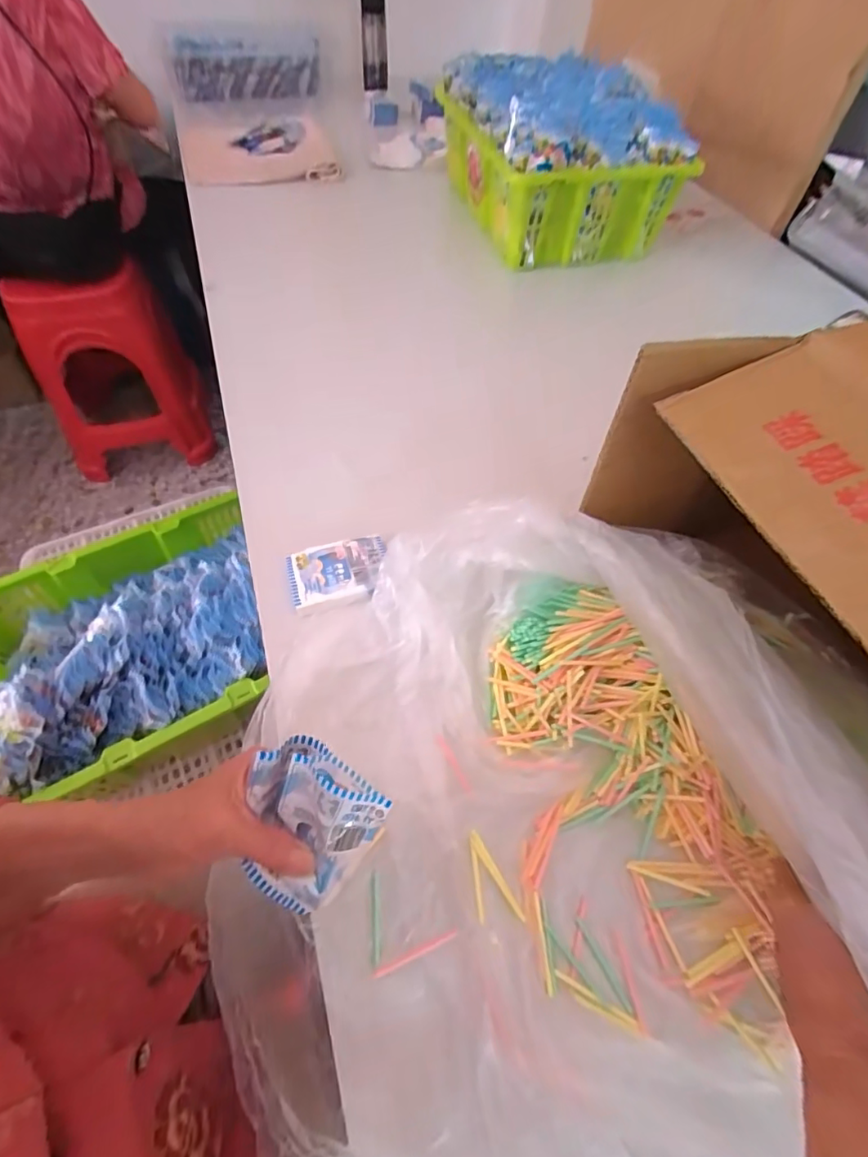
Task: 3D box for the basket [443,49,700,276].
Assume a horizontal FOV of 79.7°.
[{"bbox_3d":[0.224,-0.741,0.936,0.326,0.207,0.326,-16,59,-13],"label":"basket"}]

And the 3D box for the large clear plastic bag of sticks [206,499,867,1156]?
[{"bbox_3d":[0.069,0.151,0.364,0.402,0.170,0.471,0,56,-3],"label":"large clear plastic bag of sticks"}]

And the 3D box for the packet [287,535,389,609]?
[{"bbox_3d":[-0.098,-0.011,0.532,0.100,0.007,0.066,-12,58,-11],"label":"packet"}]

